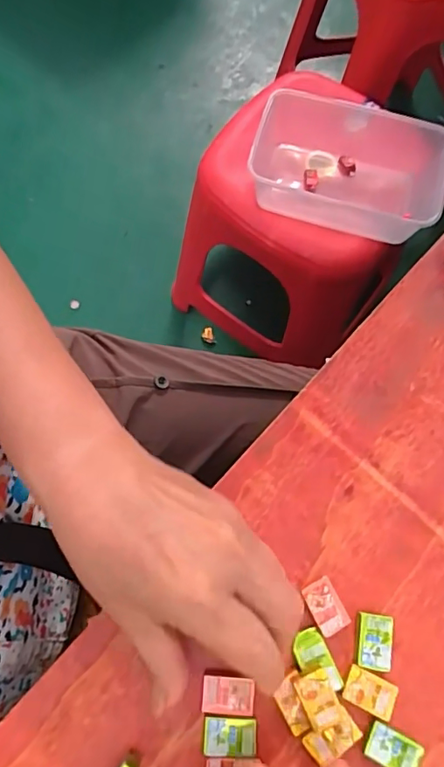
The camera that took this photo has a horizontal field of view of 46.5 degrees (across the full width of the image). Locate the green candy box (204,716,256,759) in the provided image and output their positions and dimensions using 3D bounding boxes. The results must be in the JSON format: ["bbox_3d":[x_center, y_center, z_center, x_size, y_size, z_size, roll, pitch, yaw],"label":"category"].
[{"bbox_3d":[0.004,0.170,0.250,0.025,0.005,0.017,3,73,-1],"label":"green candy box"}]

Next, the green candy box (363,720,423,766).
[{"bbox_3d":[0.083,0.178,0.251,0.026,0.007,0.017,26,74,6],"label":"green candy box"}]

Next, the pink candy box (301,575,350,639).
[{"bbox_3d":[0.054,0.116,0.270,0.017,0.008,0.026,-26,75,-10],"label":"pink candy box"}]

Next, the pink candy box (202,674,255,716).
[{"bbox_3d":[0.003,0.154,0.255,0.025,0.006,0.016,4,73,-1],"label":"pink candy box"}]

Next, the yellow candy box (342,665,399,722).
[{"bbox_3d":[0.074,0.153,0.256,0.026,0.004,0.016,26,74,6],"label":"yellow candy box"}]

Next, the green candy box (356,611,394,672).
[{"bbox_3d":[0.078,0.132,0.265,0.017,0.007,0.026,7,73,0],"label":"green candy box"}]

